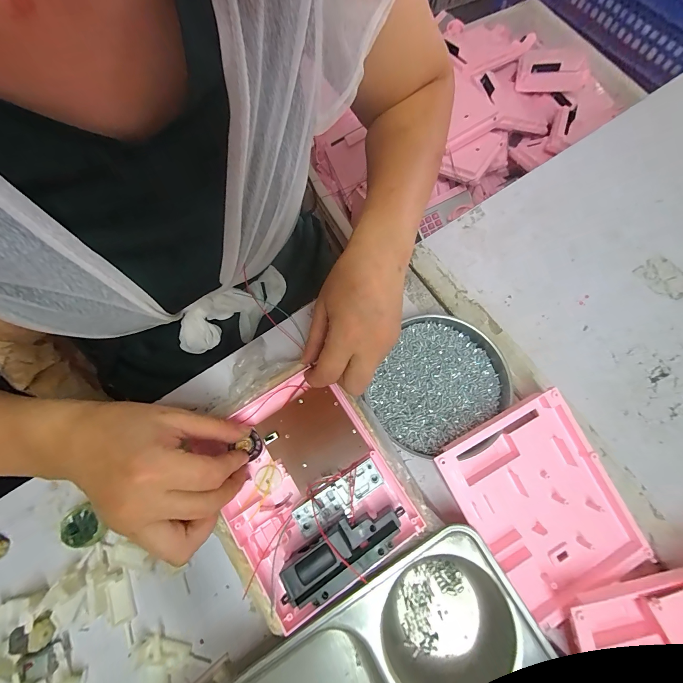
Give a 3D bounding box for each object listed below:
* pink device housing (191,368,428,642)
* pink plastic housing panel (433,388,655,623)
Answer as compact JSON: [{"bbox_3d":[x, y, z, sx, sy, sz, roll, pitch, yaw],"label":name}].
[{"bbox_3d":[-0.033,0.113,0.256,0.138,0.038,0.163,-31,74,-8],"label":"pink device housing"},{"bbox_3d":[0.172,0.140,0.271,0.124,0.016,0.152,-28,82,-6],"label":"pink plastic housing panel"}]

